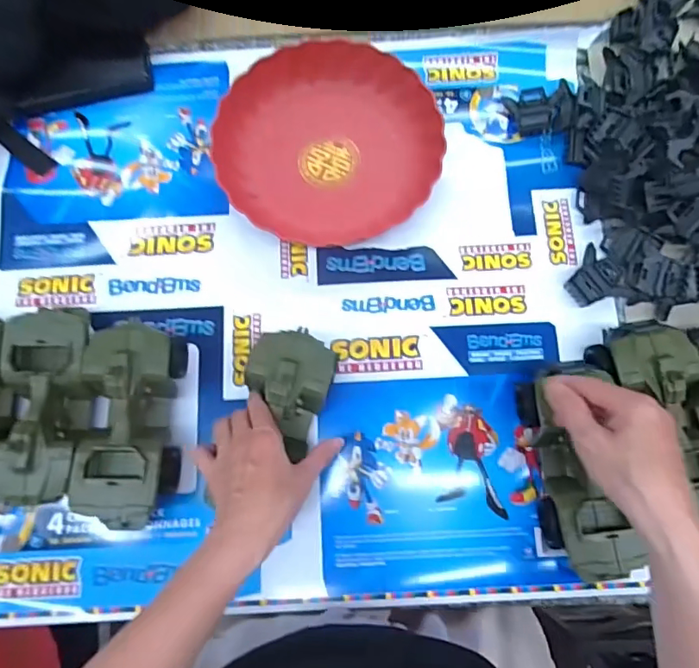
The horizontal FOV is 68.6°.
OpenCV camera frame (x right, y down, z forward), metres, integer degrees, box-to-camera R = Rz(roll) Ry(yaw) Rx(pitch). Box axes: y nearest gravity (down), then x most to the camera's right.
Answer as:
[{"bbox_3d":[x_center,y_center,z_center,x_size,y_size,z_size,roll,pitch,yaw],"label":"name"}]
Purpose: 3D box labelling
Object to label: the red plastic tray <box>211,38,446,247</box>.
[{"bbox_3d":[-0.025,-0.212,0.572,0.244,0.048,0.214,18,78,4],"label":"red plastic tray"}]

